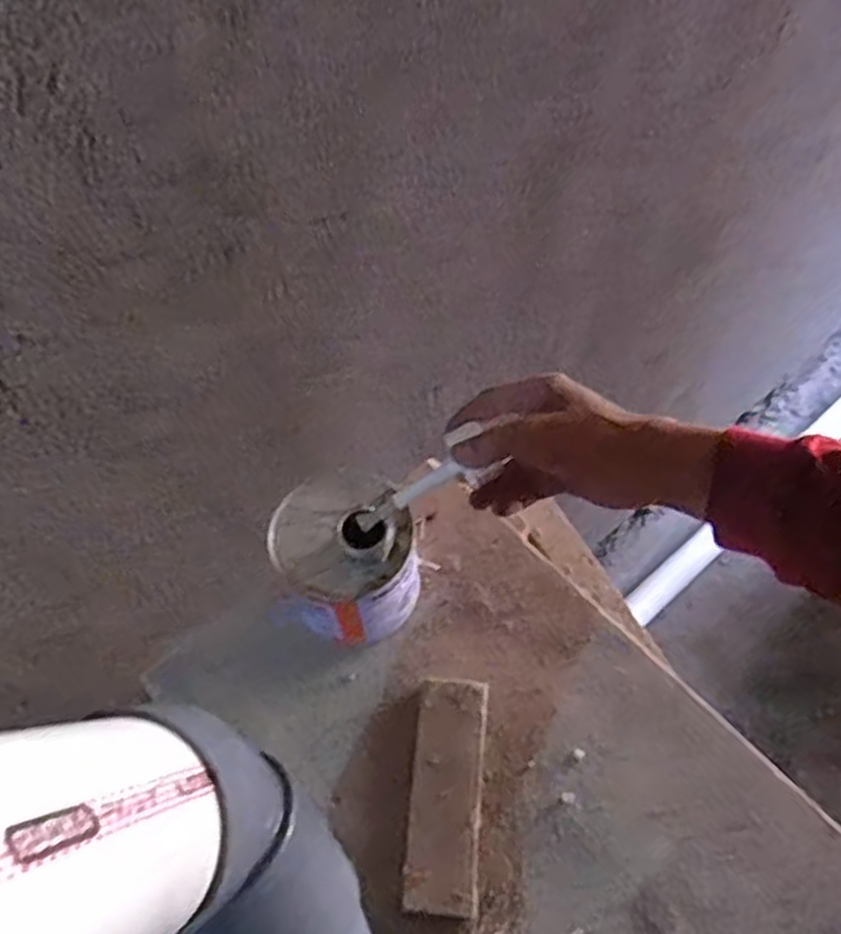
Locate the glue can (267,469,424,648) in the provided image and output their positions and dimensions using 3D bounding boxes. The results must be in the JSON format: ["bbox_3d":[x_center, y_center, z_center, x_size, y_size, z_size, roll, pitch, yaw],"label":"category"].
[{"bbox_3d":[-0.051,0.063,0.548,0.095,0.114,0.093,-3,55,4],"label":"glue can"}]

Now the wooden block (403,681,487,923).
[{"bbox_3d":[0.017,0.213,0.516,0.045,0.009,0.143,4,57,5],"label":"wooden block"}]

